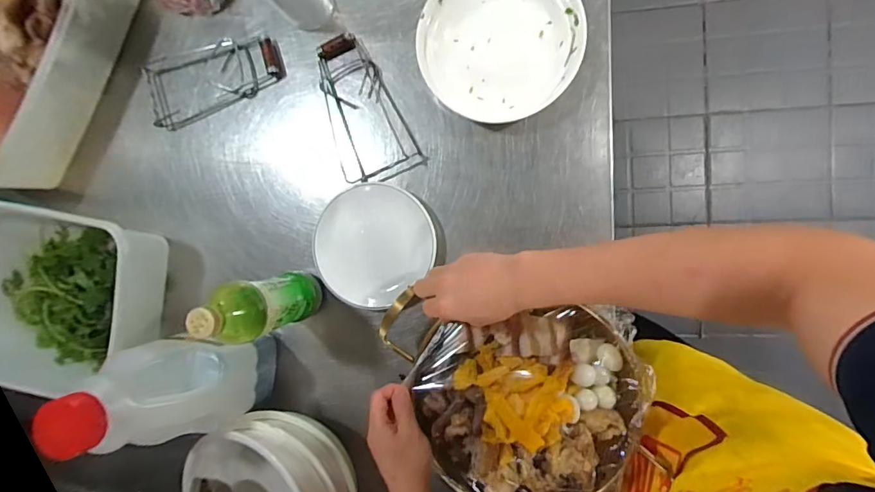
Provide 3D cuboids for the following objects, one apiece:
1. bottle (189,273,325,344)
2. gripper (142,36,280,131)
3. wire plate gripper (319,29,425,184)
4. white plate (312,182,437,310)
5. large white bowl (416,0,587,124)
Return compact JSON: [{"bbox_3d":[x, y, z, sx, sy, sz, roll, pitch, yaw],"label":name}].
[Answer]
[{"bbox_3d":[-0.197,0.069,0.549,0.054,0.211,0.066,-14,89,9],"label":"bottle"},{"bbox_3d":[-0.316,-0.239,0.668,0.196,0.023,0.095,-18,89,8],"label":"gripper"},{"bbox_3d":[-0.104,-0.176,0.623,0.098,0.024,0.199,-28,87,8],"label":"wire plate gripper"},{"bbox_3d":[-0.085,-0.004,0.624,0.151,0.022,0.156,0,92,8],"label":"white plate"},{"bbox_3d":[0.076,-0.249,0.582,0.191,0.045,0.184,0,92,8],"label":"large white bowl"}]

